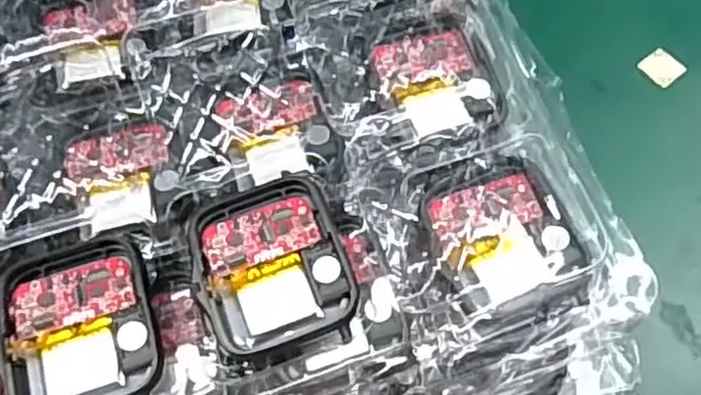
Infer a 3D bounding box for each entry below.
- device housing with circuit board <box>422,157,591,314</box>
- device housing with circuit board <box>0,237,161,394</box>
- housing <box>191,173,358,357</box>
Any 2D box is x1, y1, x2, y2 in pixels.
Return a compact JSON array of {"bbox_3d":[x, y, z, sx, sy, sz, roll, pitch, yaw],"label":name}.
[{"bbox_3d":[0.041,0.008,0.185,0.036,0.006,0.039,-18,67,-7],"label":"device housing with circuit board"},{"bbox_3d":[-0.069,0.032,0.170,0.037,0.005,0.044,-14,67,-5],"label":"device housing with circuit board"},{"bbox_3d":[-0.020,0.017,0.178,0.038,0.010,0.044,-11,67,-4],"label":"housing"}]

